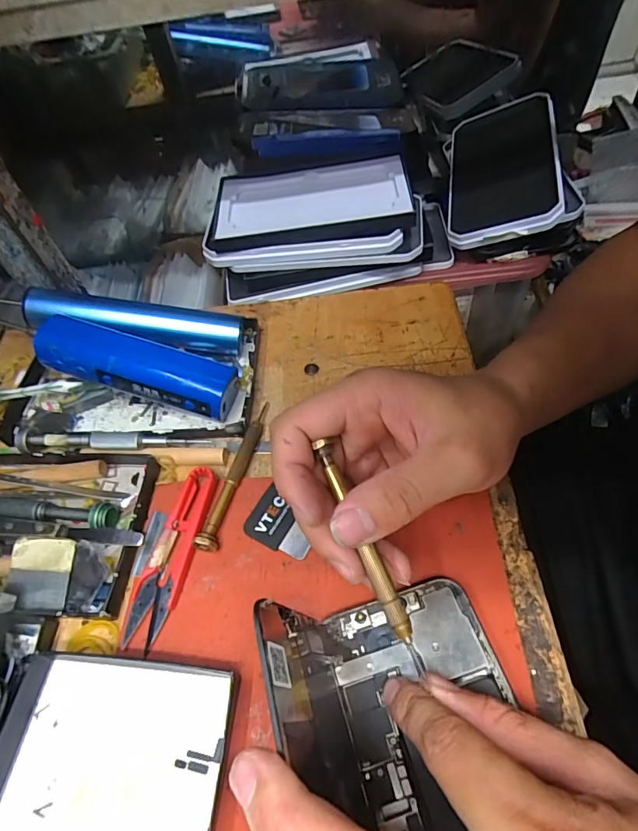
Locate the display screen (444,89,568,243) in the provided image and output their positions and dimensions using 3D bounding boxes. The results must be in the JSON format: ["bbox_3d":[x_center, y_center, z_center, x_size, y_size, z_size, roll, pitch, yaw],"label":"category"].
[{"bbox_3d":[0.171,-0.235,0.429,0.093,0.010,0.168,-4,64,27],"label":"display screen"}]

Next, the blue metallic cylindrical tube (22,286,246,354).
[{"bbox_3d":[-0.134,-0.070,0.333,0.150,0.020,0.025,8,53,-7],"label":"blue metallic cylindrical tube"}]

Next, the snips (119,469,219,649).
[{"bbox_3d":[-0.082,0.076,0.260,0.024,0.010,0.099,11,55,13],"label":"snips"}]

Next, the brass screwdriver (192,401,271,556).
[{"bbox_3d":[-0.052,0.032,0.288,0.010,0.011,0.108,8,54,11],"label":"brass screwdriver"}]

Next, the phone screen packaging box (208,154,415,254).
[{"bbox_3d":[-0.008,-0.187,0.402,0.173,0.026,0.093,-5,54,4],"label":"phone screen packaging box"}]

